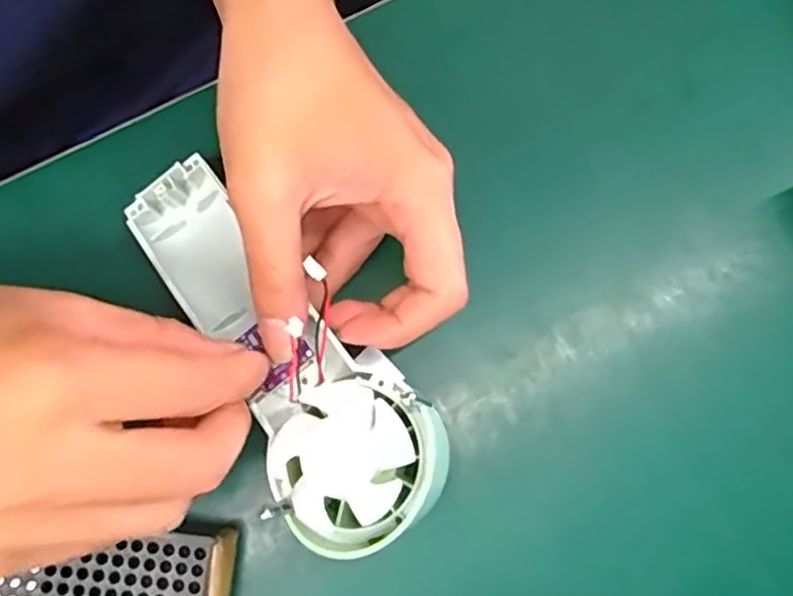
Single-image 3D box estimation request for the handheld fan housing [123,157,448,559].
[{"bbox_3d":[-0.049,0.016,0.261,0.061,0.028,0.171,-36,65,-9],"label":"handheld fan housing"}]

